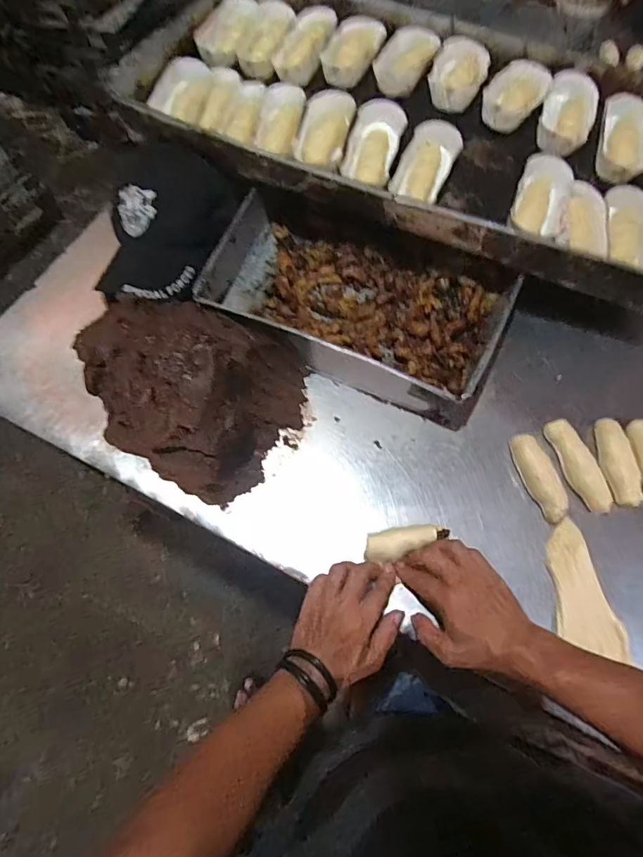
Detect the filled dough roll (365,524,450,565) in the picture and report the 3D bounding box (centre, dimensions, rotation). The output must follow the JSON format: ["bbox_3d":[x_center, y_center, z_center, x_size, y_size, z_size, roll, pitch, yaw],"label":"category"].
[{"bbox_3d":[0.093,0.123,0.491,0.090,0.032,0.034,-17,69,11],"label":"filled dough roll"}]

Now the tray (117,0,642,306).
[{"bbox_3d":[0.152,-0.441,0.632,0.788,0.060,0.409,21,70,7],"label":"tray"}]

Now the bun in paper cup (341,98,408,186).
[{"bbox_3d":[0.071,-0.379,0.597,0.068,0.035,0.119,18,69,6],"label":"bun in paper cup"}]

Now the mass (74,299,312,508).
[{"bbox_3d":[-0.156,-0.061,0.505,0.245,0.120,0.207,26,70,9],"label":"mass"}]

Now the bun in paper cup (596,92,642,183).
[{"bbox_3d":[0.439,-0.420,0.649,0.060,0.034,0.130,7,84,2],"label":"bun in paper cup"}]

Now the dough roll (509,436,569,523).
[{"bbox_3d":[0.252,0.054,0.517,0.033,0.022,0.104,-15,70,-7],"label":"dough roll"}]

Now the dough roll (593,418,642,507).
[{"bbox_3d":[0.347,0.038,0.522,0.038,0.019,0.102,-4,69,-3],"label":"dough roll"}]

